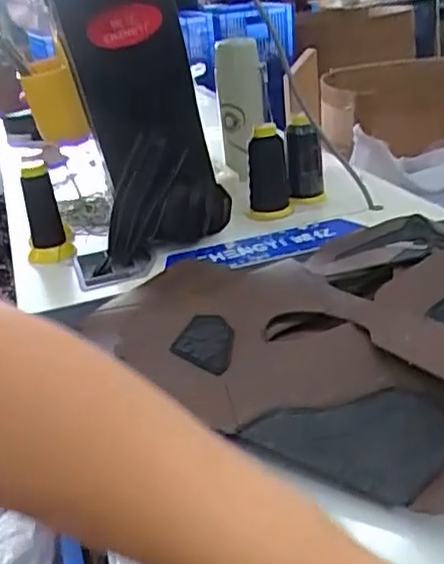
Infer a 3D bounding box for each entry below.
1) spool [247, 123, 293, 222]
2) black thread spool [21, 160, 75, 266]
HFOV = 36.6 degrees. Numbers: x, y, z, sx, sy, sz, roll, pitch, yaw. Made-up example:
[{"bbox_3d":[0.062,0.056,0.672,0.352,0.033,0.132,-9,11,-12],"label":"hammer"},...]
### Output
[{"bbox_3d":[0.061,-0.148,0.901,0.053,0.124,0.048,-3,26,7],"label":"spool"},{"bbox_3d":[-0.220,-0.083,0.834,0.054,0.111,0.049,-11,26,-10],"label":"black thread spool"}]

